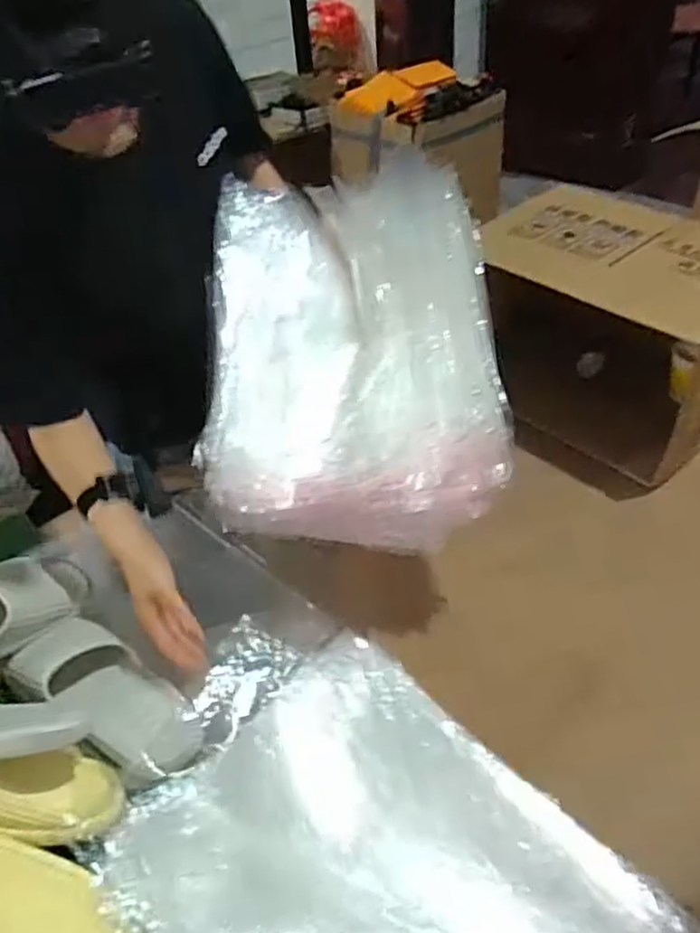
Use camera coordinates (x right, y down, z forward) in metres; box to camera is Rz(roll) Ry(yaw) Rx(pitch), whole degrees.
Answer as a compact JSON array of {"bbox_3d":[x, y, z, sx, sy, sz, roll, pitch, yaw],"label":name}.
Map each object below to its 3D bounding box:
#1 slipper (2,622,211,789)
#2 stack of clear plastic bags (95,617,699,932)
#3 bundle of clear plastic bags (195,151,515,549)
[{"bbox_3d":[-0.262,0.257,0.785,0.234,0.080,0.108,24,49,29],"label":"slipper"},{"bbox_3d":[0.015,0.349,0.602,0.324,0.060,0.472,-33,49,-28],"label":"stack of clear plastic bags"},{"bbox_3d":[0.008,-0.144,0.805,0.310,0.090,0.377,-2,78,17],"label":"bundle of clear plastic bags"}]

